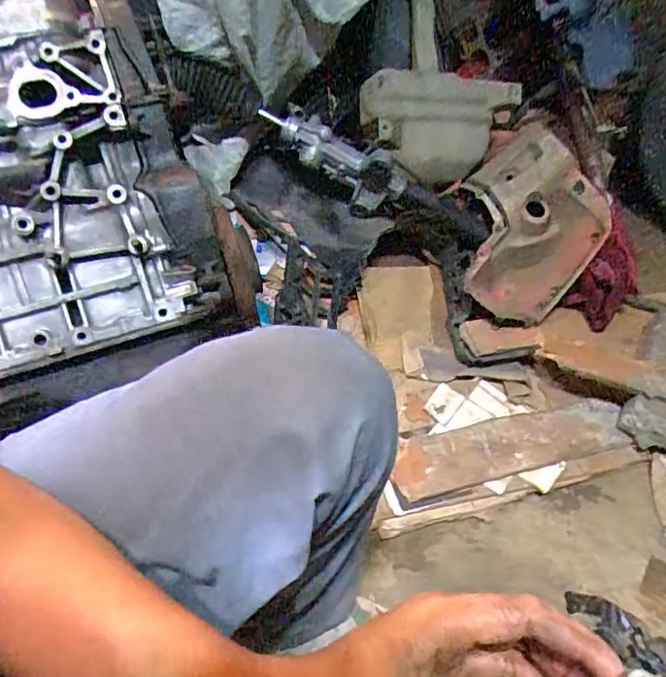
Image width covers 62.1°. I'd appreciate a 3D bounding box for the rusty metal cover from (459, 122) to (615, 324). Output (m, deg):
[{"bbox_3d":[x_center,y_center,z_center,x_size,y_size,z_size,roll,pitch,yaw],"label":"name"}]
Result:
[{"bbox_3d":[0.363,-0.219,1.031,0.236,0.179,0.342,13,50,6],"label":"rusty metal cover"}]

